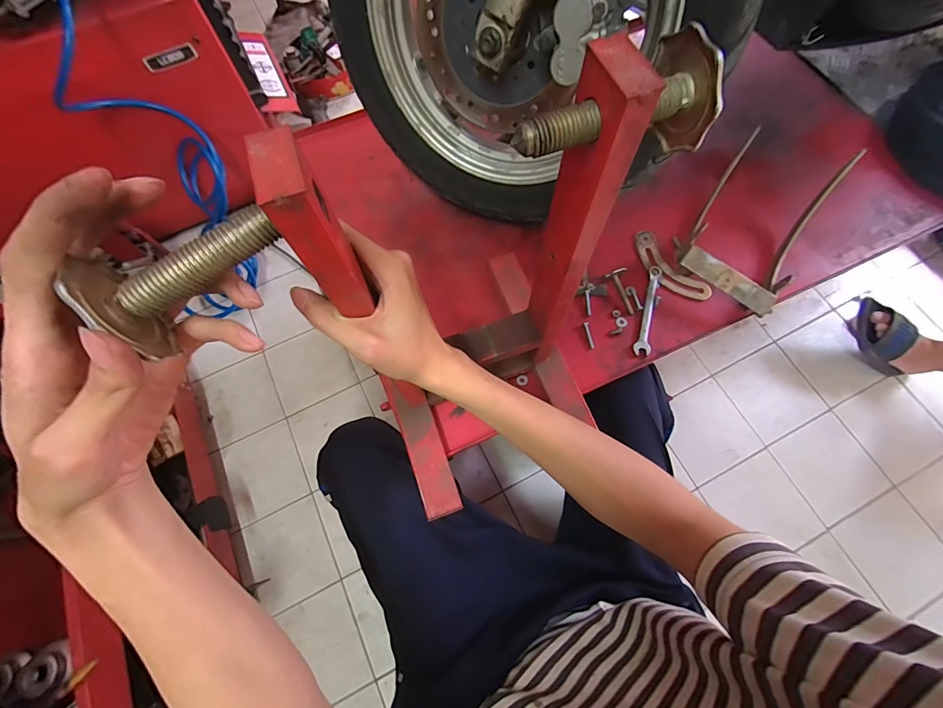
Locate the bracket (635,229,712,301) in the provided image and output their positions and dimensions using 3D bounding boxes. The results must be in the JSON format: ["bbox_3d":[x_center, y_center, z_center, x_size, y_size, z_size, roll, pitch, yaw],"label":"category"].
[{"bbox_3d":[0.277,-0.123,0.574,0.048,0.008,0.131,-29,70,-11],"label":"bracket"}]

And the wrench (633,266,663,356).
[{"bbox_3d":[0.241,-0.062,0.548,0.020,0.006,0.138,15,71,7],"label":"wrench"}]

